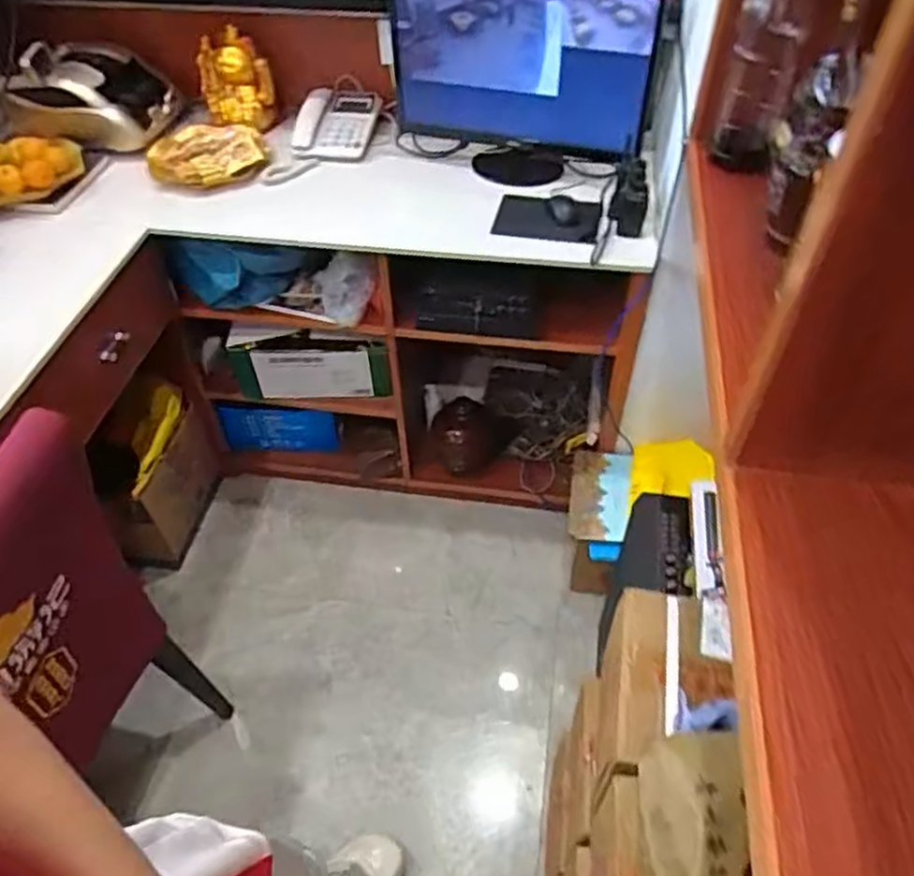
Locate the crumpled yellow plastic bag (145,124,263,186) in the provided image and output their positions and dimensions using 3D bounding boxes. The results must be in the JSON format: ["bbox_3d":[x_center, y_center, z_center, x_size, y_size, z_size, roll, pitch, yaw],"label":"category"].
[{"bbox_3d":[-0.532,-0.595,1.513,0.225,0.057,0.179,-16,50,-13],"label":"crumpled yellow plastic bag"}]

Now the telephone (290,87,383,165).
[{"bbox_3d":[-0.270,-0.677,1.554,0.187,0.084,0.162,4,48,4],"label":"telephone"}]

